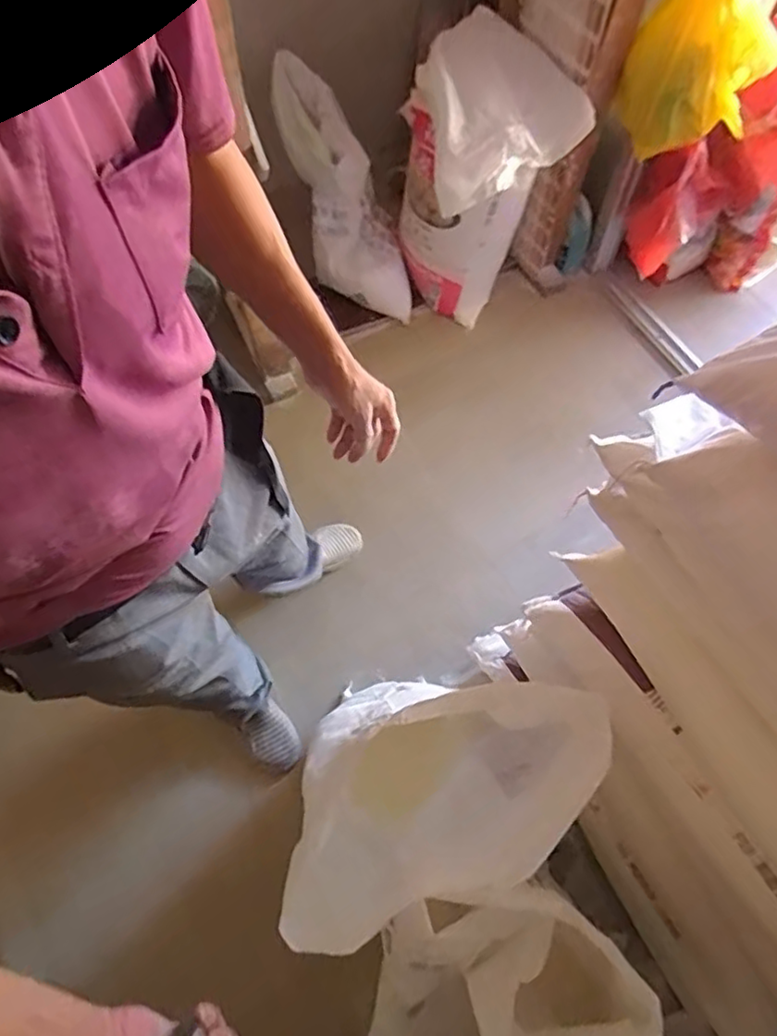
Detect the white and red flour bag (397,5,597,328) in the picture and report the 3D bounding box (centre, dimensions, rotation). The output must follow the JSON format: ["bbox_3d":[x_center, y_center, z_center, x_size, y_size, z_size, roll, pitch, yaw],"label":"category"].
[{"bbox_3d":[0.231,-0.814,1.625,0.330,0.636,0.340,-26,63,-12],"label":"white and red flour bag"}]

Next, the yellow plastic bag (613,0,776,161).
[{"bbox_3d":[0.687,-1.043,1.356,0.182,0.452,0.271,-39,66,-17],"label":"yellow plastic bag"}]

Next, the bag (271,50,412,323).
[{"bbox_3d":[-0.131,-0.870,1.748,0.238,0.703,0.140,-33,28,-15],"label":"bag"}]

